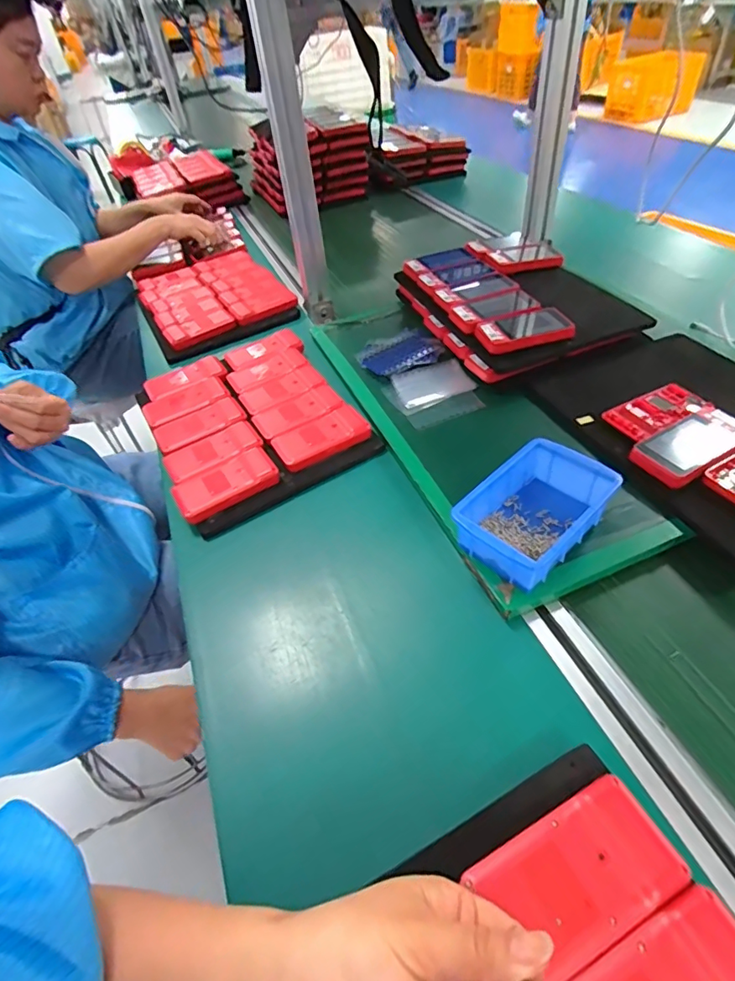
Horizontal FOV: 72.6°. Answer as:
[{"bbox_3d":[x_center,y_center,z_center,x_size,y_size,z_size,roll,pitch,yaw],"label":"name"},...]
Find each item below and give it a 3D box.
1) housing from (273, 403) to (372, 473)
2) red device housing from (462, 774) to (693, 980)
[{"bbox_3d":[-0.059,-0.067,0.647,0.119,0.022,0.065,-27,49,-17],"label":"housing"},{"bbox_3d":[0.123,0.222,0.290,0.108,0.015,0.062,-24,48,-15],"label":"red device housing"}]

